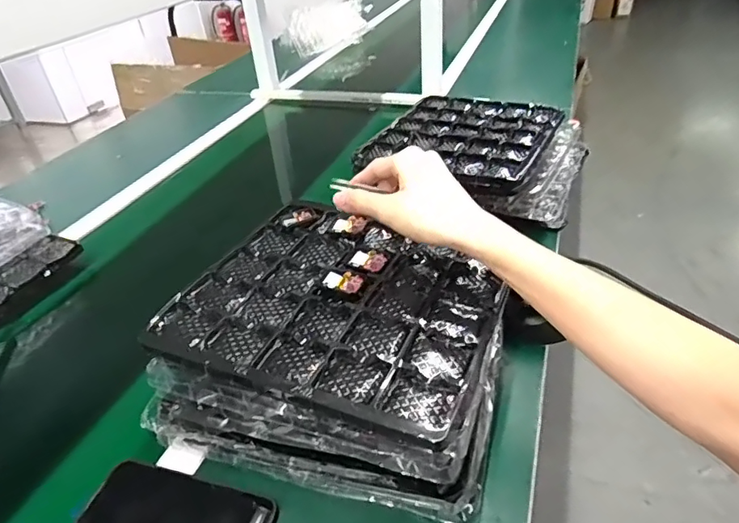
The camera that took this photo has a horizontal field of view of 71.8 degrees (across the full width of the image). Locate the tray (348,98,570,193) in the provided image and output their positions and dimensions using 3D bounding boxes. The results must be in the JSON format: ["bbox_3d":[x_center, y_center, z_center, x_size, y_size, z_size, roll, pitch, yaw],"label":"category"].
[{"bbox_3d":[0.151,-0.206,0.828,0.260,0.023,0.296,15,41,25],"label":"tray"}]

